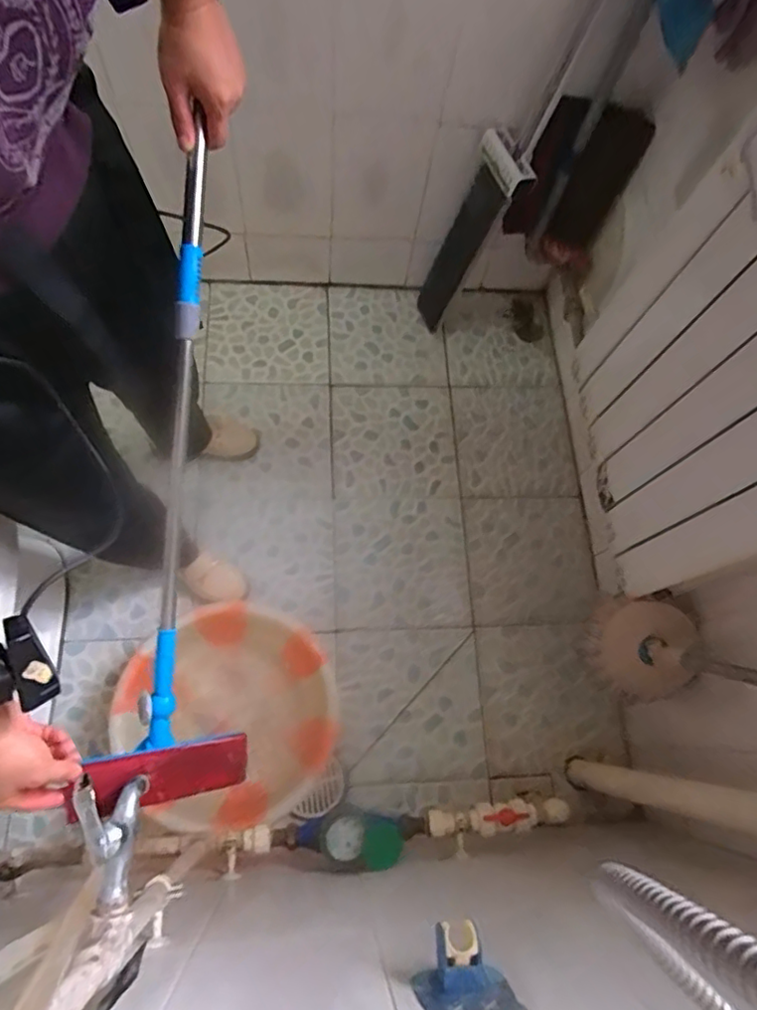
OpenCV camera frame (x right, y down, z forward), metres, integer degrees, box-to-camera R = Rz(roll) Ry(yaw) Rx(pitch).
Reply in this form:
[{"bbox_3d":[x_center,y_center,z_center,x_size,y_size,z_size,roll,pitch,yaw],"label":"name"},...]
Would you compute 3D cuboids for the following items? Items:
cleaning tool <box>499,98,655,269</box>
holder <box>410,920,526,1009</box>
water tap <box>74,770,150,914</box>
[{"bbox_3d":[0.386,-0.628,1.184,0.198,0.327,0.082,36,71,7],"label":"cleaning tool"},{"bbox_3d":[0.072,0.400,0.505,0.084,0.075,0.053,-2,71,-7],"label":"holder"},{"bbox_3d":[-0.234,0.293,0.508,0.032,0.076,0.107,-7,72,-3],"label":"water tap"}]

